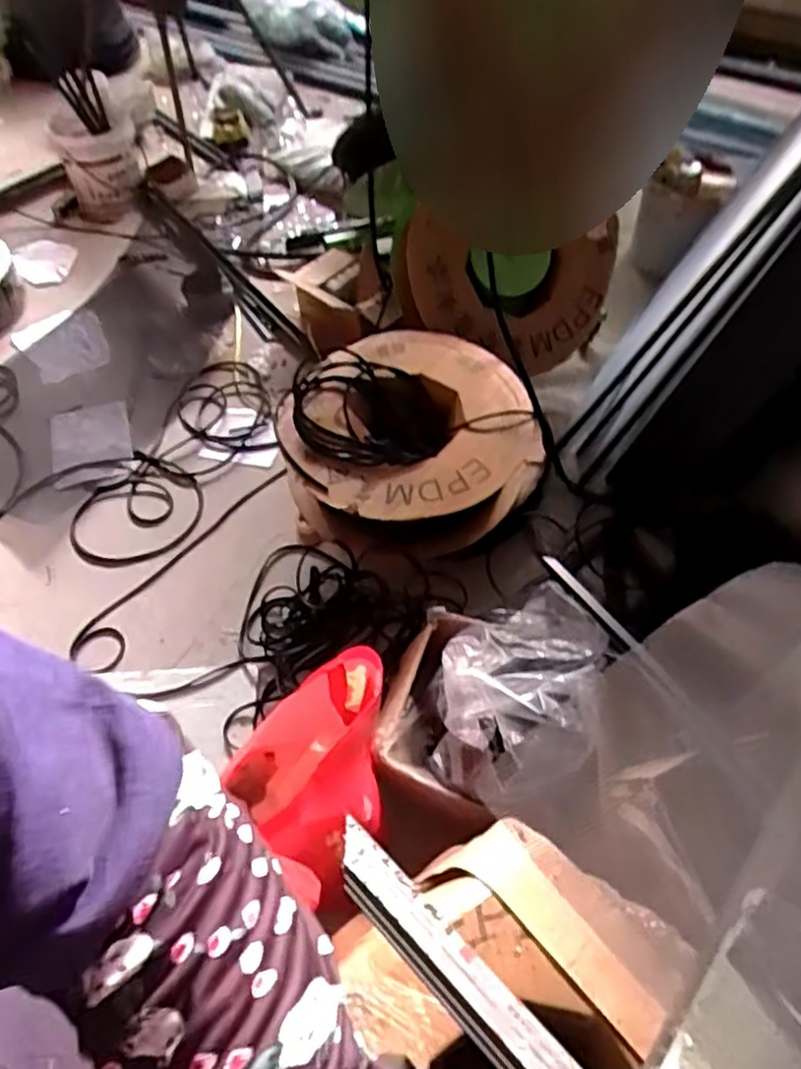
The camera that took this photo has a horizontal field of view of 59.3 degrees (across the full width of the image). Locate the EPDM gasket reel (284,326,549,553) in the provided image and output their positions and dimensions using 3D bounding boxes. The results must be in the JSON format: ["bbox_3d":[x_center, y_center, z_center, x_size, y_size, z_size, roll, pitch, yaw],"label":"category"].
[{"bbox_3d":[0.014,-0.180,1.466,0.474,0.232,0.452,1,53,-2],"label":"EPDM gasket reel"}]

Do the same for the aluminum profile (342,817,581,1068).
[{"bbox_3d":[0.072,0.330,0.470,0.034,0.026,0.355,-37,63,-26],"label":"aluminum profile"}]

